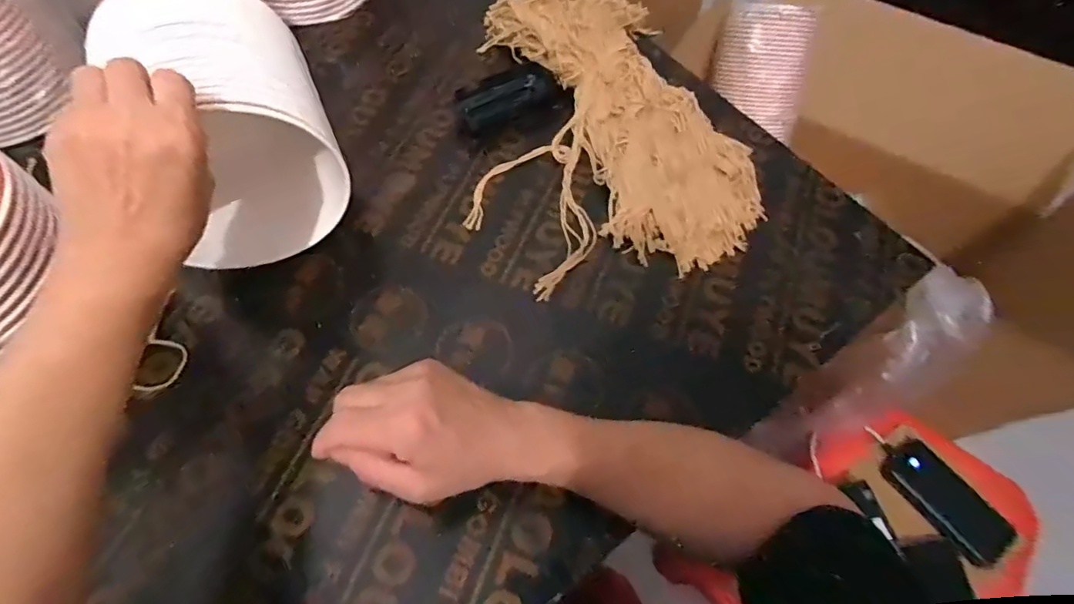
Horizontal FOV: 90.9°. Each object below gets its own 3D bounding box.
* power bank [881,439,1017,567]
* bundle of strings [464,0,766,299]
[{"bbox_3d":[0.538,0.258,0.695,0.066,0.026,0.162,-36,69,-18],"label":"power bank"},{"bbox_3d":[0.050,-0.200,0.550,0.267,0.047,0.395,-16,64,-10],"label":"bundle of strings"}]

